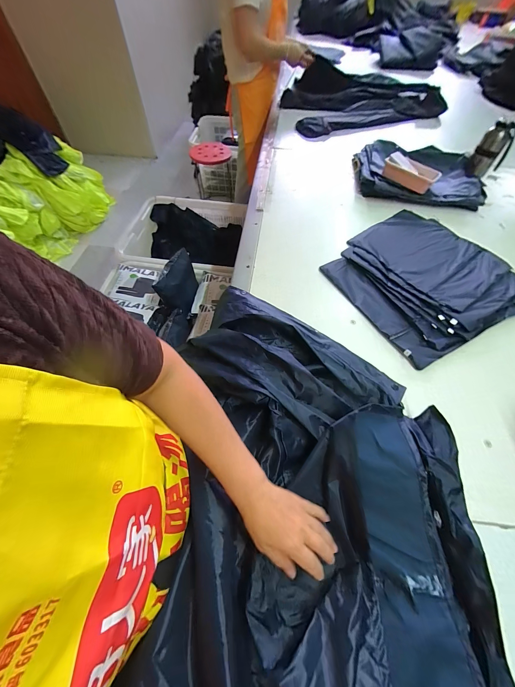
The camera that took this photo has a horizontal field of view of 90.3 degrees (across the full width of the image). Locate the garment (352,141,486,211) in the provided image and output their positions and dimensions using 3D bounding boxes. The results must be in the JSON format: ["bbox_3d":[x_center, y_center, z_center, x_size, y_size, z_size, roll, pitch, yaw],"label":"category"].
[{"bbox_3d":[0.558,-0.614,0.912,0.402,0.049,0.367,8,59,4],"label":"garment"}]

